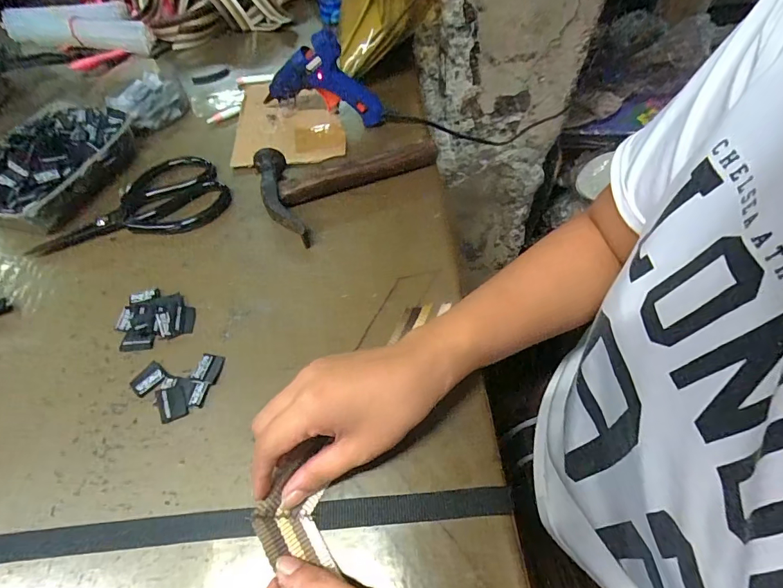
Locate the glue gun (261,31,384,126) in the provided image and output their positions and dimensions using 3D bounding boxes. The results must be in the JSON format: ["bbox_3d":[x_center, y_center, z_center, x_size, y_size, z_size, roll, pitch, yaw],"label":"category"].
[{"bbox_3d":[-0.079,-0.236,0.461,0.134,0.098,0.032,2,55,4],"label":"glue gun"}]

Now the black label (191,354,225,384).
[{"bbox_3d":[-0.141,0.057,0.321,0.019,0.005,0.023,6,56,7],"label":"black label"}]

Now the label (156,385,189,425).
[{"bbox_3d":[-0.162,0.080,0.305,0.019,0.006,0.025,-22,57,-12],"label":"label"}]

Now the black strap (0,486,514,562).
[{"bbox_3d":[-0.110,0.145,0.260,0.367,0.004,0.019,-5,55,-1],"label":"black strap"}]

